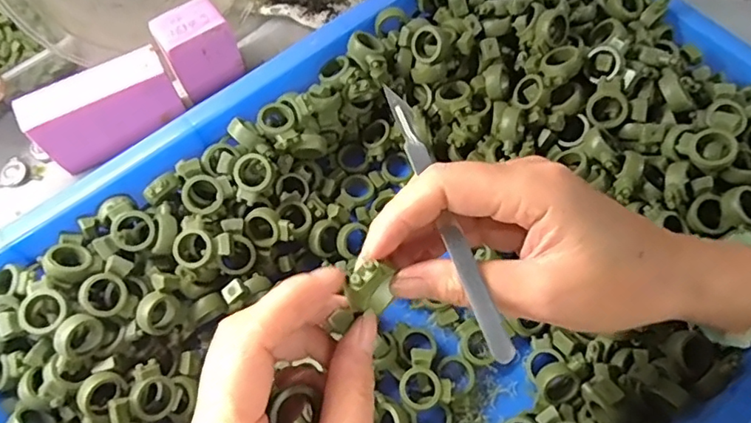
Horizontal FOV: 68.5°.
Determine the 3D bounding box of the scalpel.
[{"bbox_3d":[0.029,0.000,0.242,0.010,0.005,0.134,-18,67,-9],"label":"scalpel"}]

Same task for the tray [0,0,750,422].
[{"bbox_3d":[0.038,0.034,0.366,0.559,0.081,0.379,-38,71,-17],"label":"tray"}]

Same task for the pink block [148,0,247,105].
[{"bbox_3d":[-0.147,-0.136,0.462,0.055,0.064,0.041,-30,69,-14],"label":"pink block"}]

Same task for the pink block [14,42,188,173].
[{"bbox_3d":[-0.213,-0.080,0.439,0.107,0.064,0.034,-27,68,-13],"label":"pink block"}]

